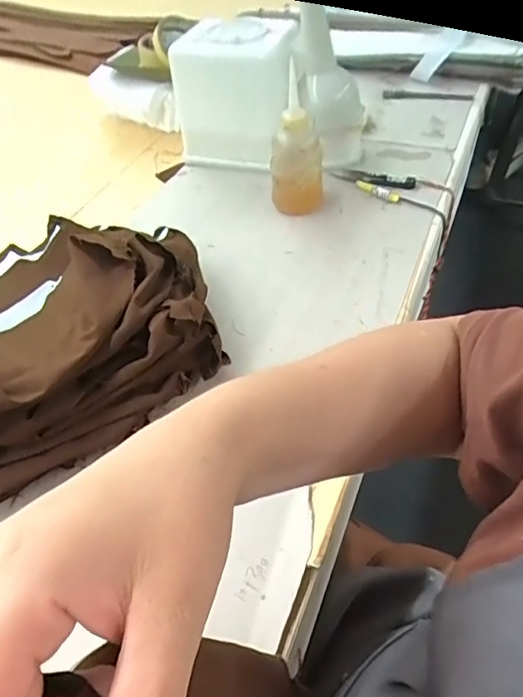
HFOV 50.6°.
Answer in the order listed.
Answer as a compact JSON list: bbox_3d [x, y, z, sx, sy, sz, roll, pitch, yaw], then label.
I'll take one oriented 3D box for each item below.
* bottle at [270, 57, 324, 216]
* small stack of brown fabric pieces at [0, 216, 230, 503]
[{"bbox_3d":[0.043,-0.234,0.655,0.062,0.160,0.055,2,47,5],"label":"bottle"},{"bbox_3d":[-0.232,-0.020,0.518,0.362,0.103,0.306,-19,49,-14],"label":"small stack of brown fabric pieces"}]

